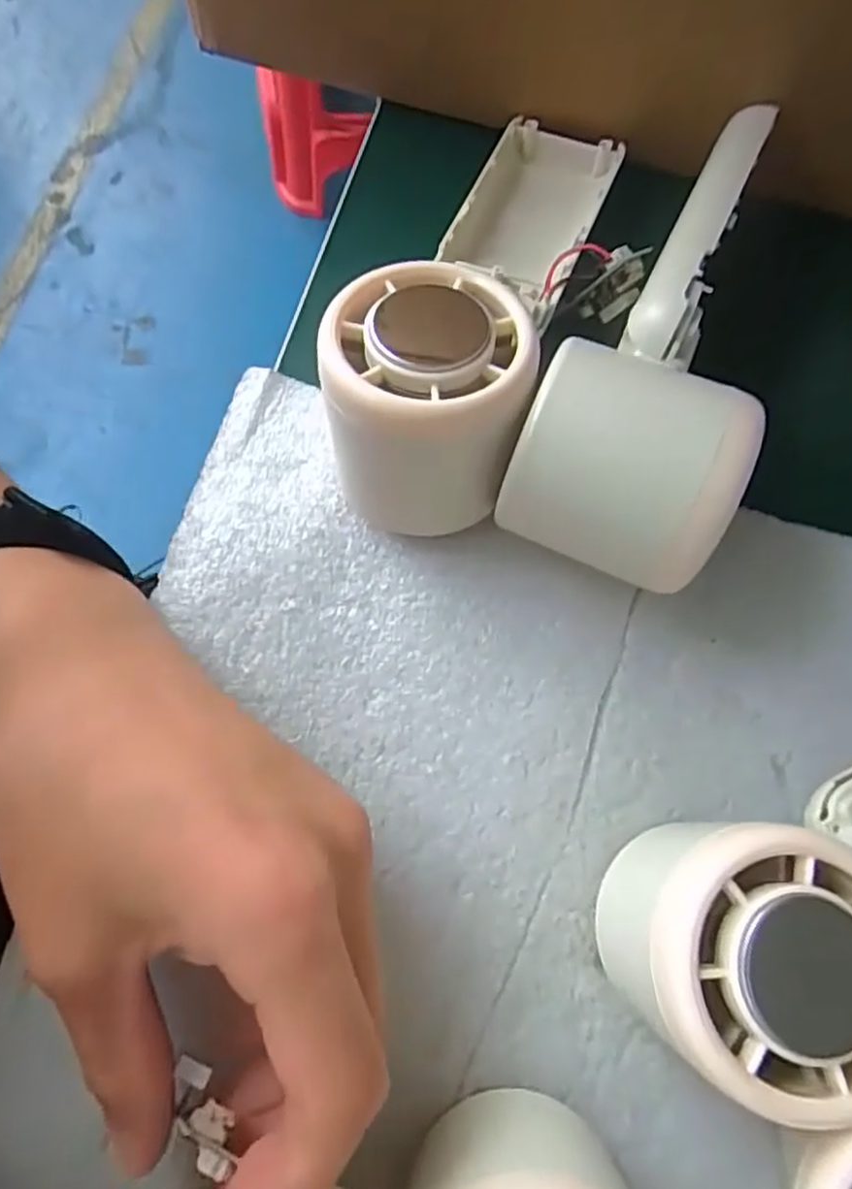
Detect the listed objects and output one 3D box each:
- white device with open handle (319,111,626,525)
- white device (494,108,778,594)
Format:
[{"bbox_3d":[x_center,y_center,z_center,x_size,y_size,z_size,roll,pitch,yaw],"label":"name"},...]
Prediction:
[{"bbox_3d":[0.015,-0.091,0.227,0.056,0.064,0.168,18,54,4],"label":"white device with open handle"},{"bbox_3d":[0.074,-0.081,0.212,0.057,0.054,0.160,22,75,3],"label":"white device"}]

